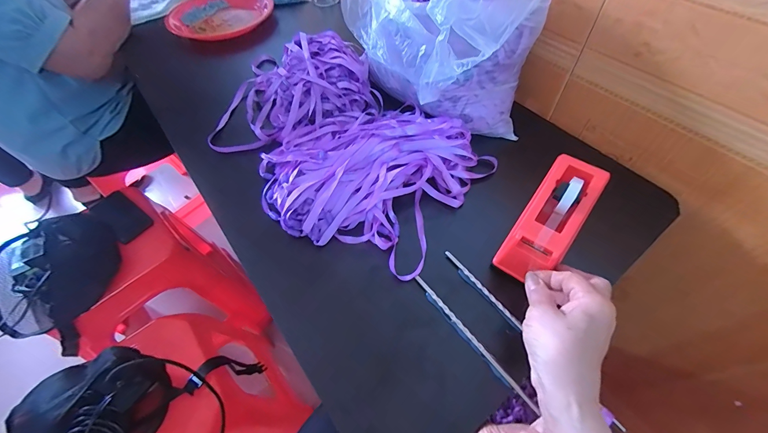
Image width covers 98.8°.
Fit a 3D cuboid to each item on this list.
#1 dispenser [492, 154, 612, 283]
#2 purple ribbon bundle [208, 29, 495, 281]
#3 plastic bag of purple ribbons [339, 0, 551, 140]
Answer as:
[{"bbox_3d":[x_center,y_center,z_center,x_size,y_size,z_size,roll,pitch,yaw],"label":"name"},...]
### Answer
[{"bbox_3d":[0.186,0.000,0.363,0.059,0.050,0.161,34,72,23],"label":"dispenser"},{"bbox_3d":[-0.068,-0.119,0.478,0.278,0.064,0.446,-37,61,-21],"label":"purple ribbon bundle"},{"bbox_3d":[0.080,-0.254,0.477,0.257,0.186,0.219,-8,55,-3],"label":"plastic bag of purple ribbons"}]

